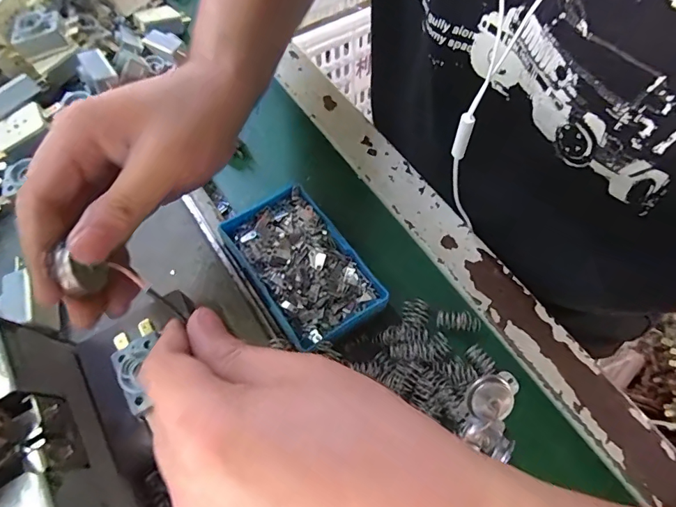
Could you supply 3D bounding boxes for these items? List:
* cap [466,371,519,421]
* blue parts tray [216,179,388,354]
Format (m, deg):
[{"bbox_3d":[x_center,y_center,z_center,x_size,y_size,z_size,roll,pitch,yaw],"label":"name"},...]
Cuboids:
[{"bbox_3d":[0.089,0.081,0.252,0.024,0.009,0.030,33,77,1],"label":"cap"},{"bbox_3d":[-0.026,0.008,0.312,0.069,0.023,0.115,-33,69,-12],"label":"blue parts tray"}]

